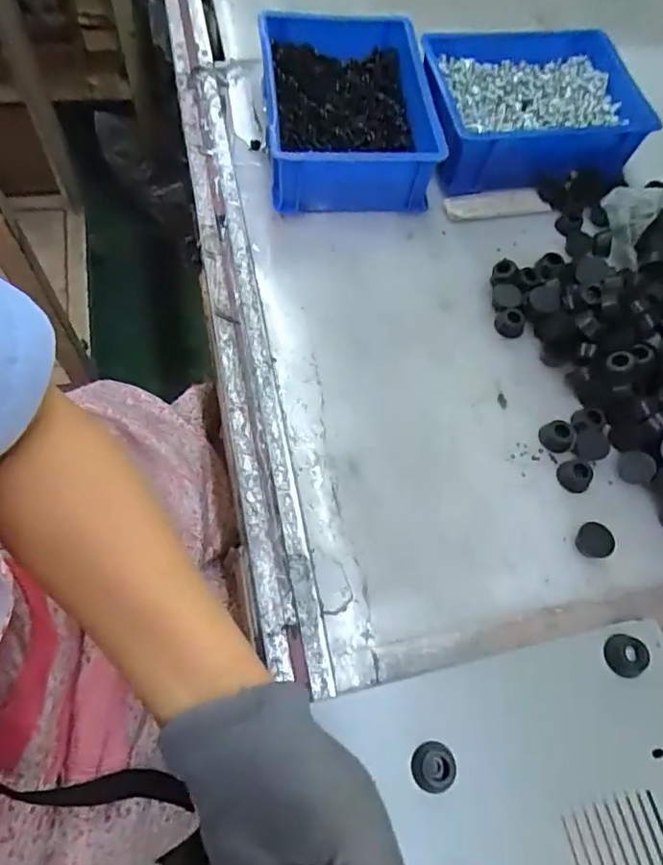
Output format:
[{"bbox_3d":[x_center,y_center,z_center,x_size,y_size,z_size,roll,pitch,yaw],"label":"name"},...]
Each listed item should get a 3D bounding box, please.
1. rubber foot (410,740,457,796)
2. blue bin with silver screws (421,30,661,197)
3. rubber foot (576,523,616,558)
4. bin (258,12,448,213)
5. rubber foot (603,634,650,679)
[{"bbox_3d":[0.057,0.187,0.315,0.023,0.017,0.024,2,65,-5],"label":"rubber foot"},{"bbox_3d":[0.195,-0.319,0.565,0.217,0.069,0.155,-9,66,-9],"label":"blue bin with silver screws"},{"bbox_3d":[0.184,0.076,0.396,0.022,0.012,0.024,2,65,-5],"label":"rubber foot"},{"bbox_3d":[0.016,-0.303,0.535,0.154,0.073,0.199,-3,65,-7],"label":"bin"},{"bbox_3d":[0.183,0.139,0.351,0.022,0.015,0.024,2,65,-5],"label":"rubber foot"}]

